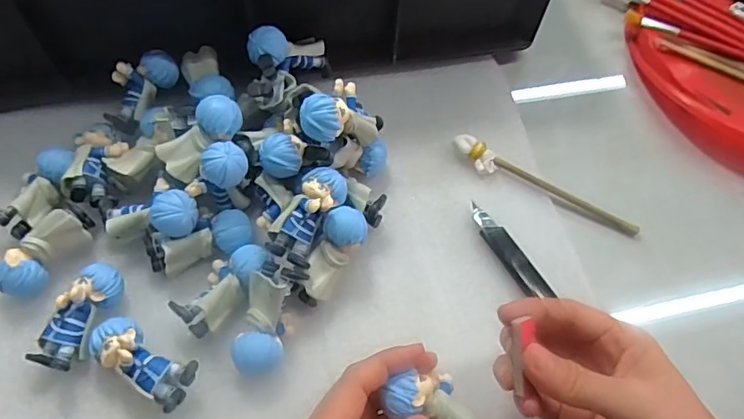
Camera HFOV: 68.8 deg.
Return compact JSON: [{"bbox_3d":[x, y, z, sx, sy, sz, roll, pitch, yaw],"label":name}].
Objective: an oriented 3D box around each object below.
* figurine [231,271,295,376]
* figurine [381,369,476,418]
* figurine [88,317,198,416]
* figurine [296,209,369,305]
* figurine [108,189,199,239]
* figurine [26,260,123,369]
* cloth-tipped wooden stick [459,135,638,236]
[{"bbox_3d":[-0.060,0.066,0.315,0.024,0.033,0.053,7,83,17],"label":"figurine"},{"bbox_3d":[0.037,0.103,0.278,0.058,0.025,0.034,29,64,12],"label":"figurine"},{"bbox_3d":[-0.127,0.085,0.303,0.059,0.035,0.027,31,65,13],"label":"figurine"},{"bbox_3d":[-0.024,0.029,0.331,0.025,0.023,0.063,26,91,11],"label":"figurine"},{"bbox_3d":[-0.134,0.006,0.329,0.056,0.025,0.022,-9,61,16],"label":"figurine"},{"bbox_3d":[-0.166,0.062,0.311,0.023,0.037,0.061,22,63,9],"label":"figurine"},{"bbox_3d":[0.123,-0.018,0.383,0.139,0.013,0.017,24,63,10],"label":"cloth-tipped wooden stick"}]

